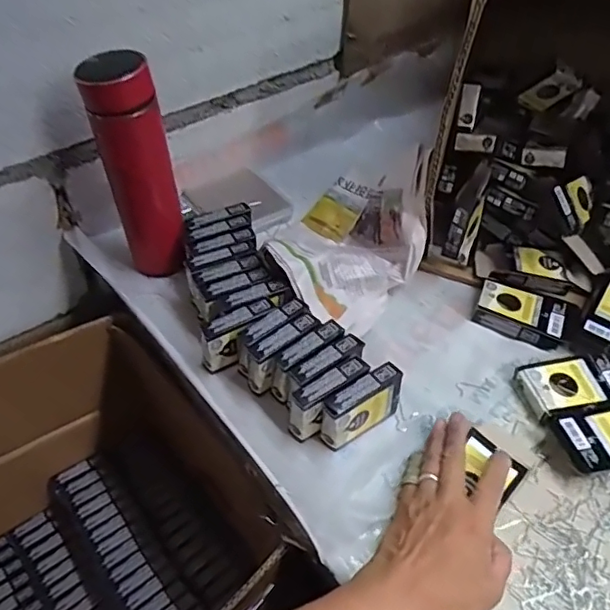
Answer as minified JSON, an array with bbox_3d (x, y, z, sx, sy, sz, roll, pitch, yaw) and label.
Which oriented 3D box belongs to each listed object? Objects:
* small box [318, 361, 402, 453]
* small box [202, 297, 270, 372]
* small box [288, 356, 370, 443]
[{"bbox_3d":[0.049,0.087,0.478,0.075,0.051,0.023,-29,55,-25],"label":"small box"},{"bbox_3d":[-0.063,0.029,0.527,0.073,0.051,0.025,-25,53,-23],"label":"small box"},{"bbox_3d":[0.021,0.081,0.481,0.075,0.050,0.022,-28,54,-25],"label":"small box"}]

